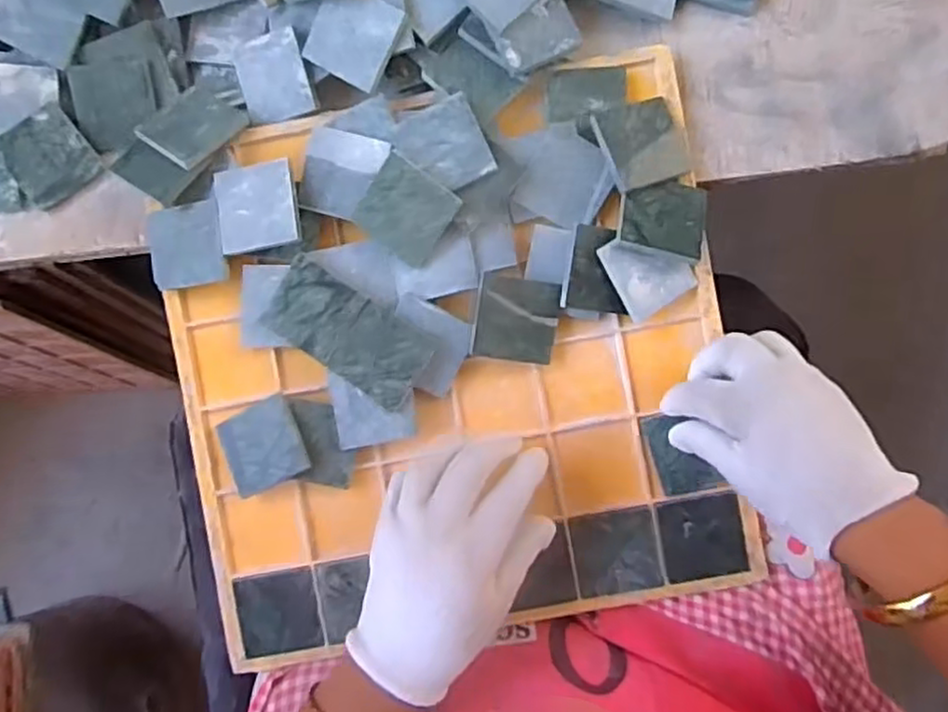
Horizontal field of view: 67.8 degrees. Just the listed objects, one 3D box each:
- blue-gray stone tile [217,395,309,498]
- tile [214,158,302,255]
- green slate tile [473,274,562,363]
[{"bbox_3d":[-0.131,0.056,0.439,0.051,0.008,0.050,-26,81,12],"label":"blue-gray stone tile"},{"bbox_3d":[-0.130,-0.089,0.423,0.052,0.007,0.050,-8,92,17],"label":"tile"},{"bbox_3d":[0.025,-0.022,0.423,0.049,0.006,0.049,8,93,-5],"label":"green slate tile"}]

